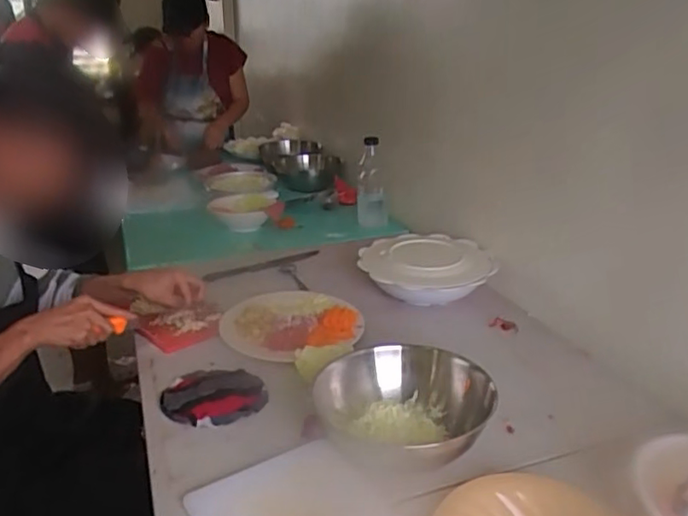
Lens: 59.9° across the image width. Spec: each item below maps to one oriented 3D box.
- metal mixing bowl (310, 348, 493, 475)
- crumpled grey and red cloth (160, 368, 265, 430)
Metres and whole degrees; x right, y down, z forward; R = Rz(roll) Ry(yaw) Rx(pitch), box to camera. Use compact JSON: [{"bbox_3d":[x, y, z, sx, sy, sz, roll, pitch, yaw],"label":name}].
[{"bbox_3d":[0.090,0.198,0.825,0.229,0.089,0.229,0,22,0],"label":"metal mixing bowl"},{"bbox_3d":[-0.201,0.207,0.930,0.153,0.013,0.153,-4,22,-11],"label":"crumpled grey and red cloth"}]

